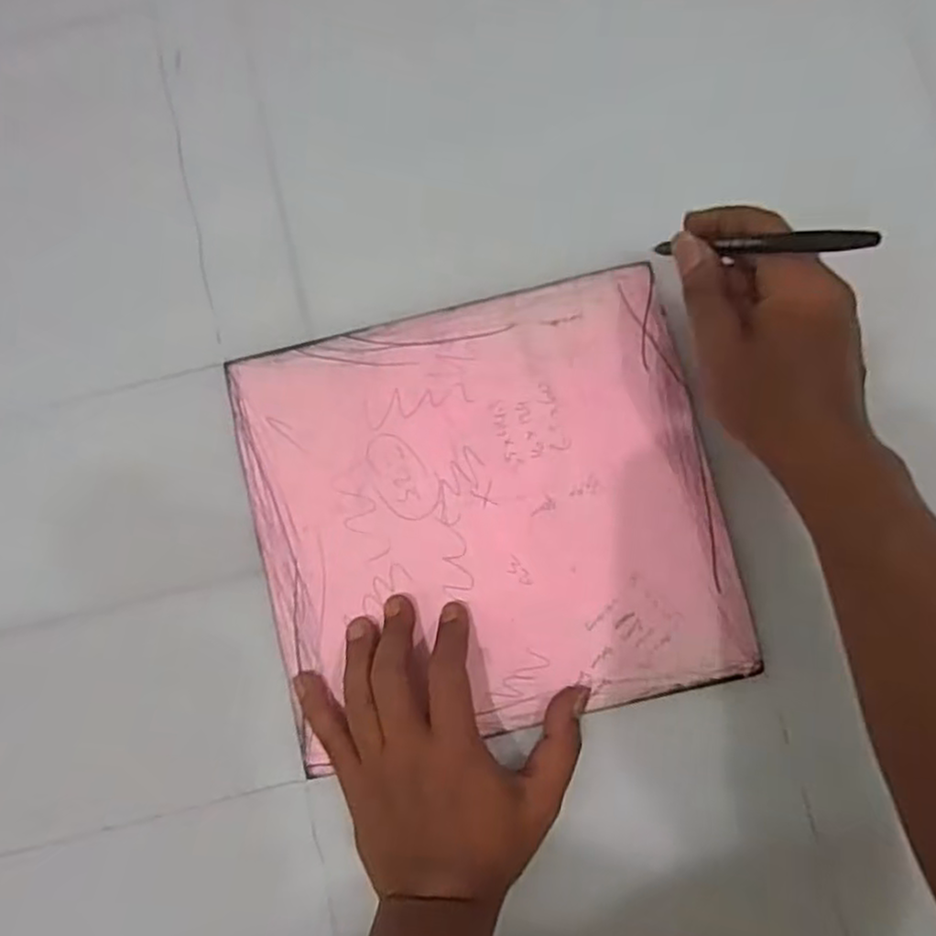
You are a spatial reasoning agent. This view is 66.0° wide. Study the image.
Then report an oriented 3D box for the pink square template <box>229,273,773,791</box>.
[{"bbox_3d":[0.016,0.022,0.407,0.237,0.008,0.237,-15,82,1],"label":"pink square template"}]

